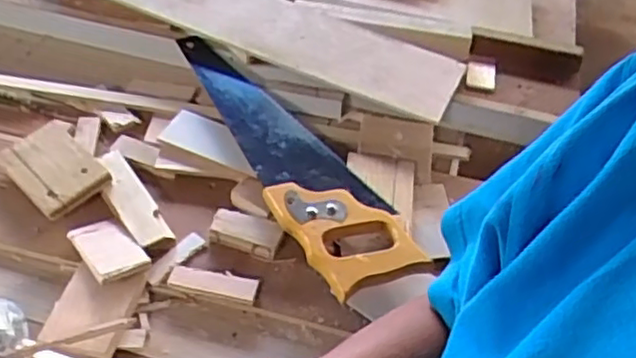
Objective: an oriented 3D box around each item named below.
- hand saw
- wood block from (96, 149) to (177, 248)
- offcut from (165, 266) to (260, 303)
[{"bbox_3d":[-0.046,-0.043,0.727,0.105,0.024,0.444,-23,51,-25],"label":"hand saw"},{"bbox_3d":[-0.189,0.018,0.666,0.034,0.011,0.136,-24,52,-26],"label":"wood block"},{"bbox_3d":[-0.096,0.095,0.616,0.081,0.009,0.025,10,45,4],"label":"offcut"}]

